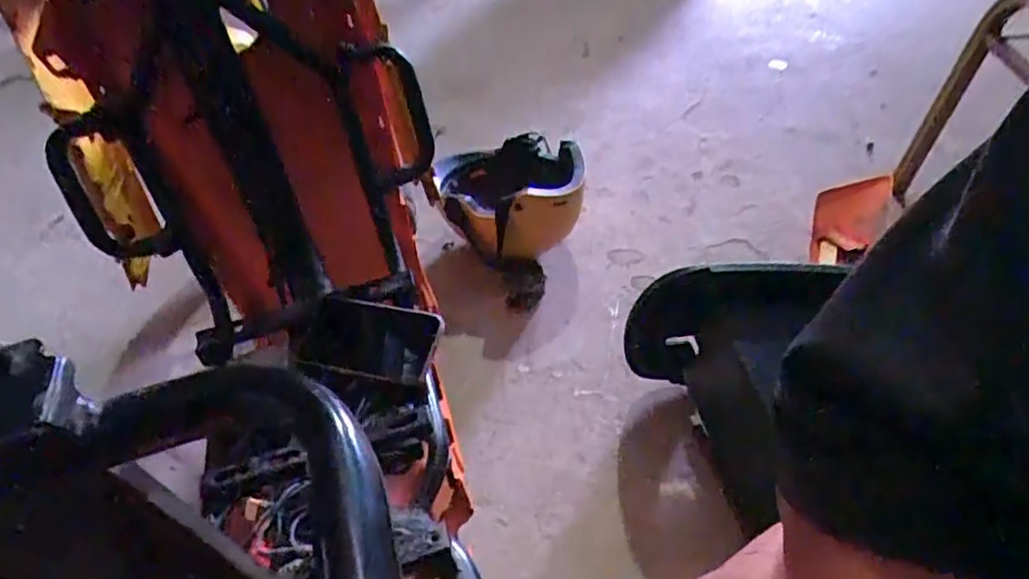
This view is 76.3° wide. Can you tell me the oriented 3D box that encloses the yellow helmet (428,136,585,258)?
[{"bbox_3d":[-0.010,-0.132,1.058,0.233,0.162,0.212,-2,45,2],"label":"yellow helmet"}]

